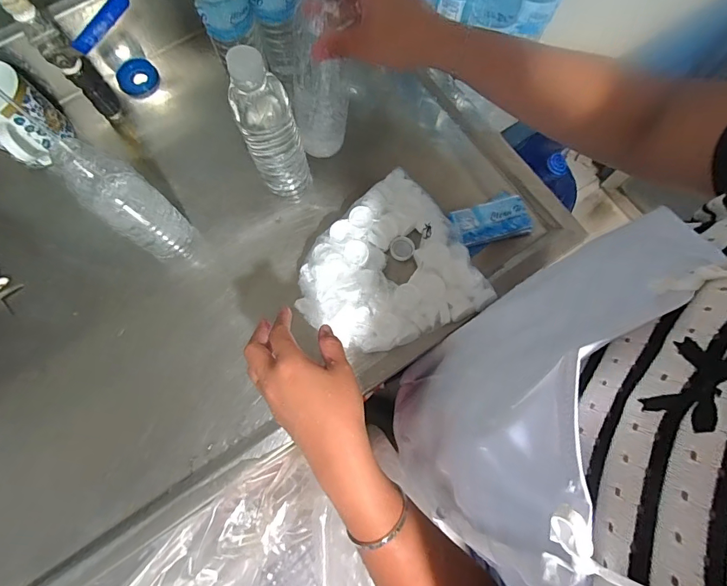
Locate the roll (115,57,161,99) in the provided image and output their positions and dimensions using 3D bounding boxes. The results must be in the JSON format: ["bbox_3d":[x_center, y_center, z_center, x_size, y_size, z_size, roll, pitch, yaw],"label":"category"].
[{"bbox_3d":[-0.343,-0.326,0.607,0.057,0.016,0.056,-1,93,-16],"label":"roll"}]

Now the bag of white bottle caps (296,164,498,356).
[{"bbox_3d":[0.020,-0.036,0.503,0.216,0.046,0.206,-24,76,-6],"label":"bag of white bottle caps"}]

